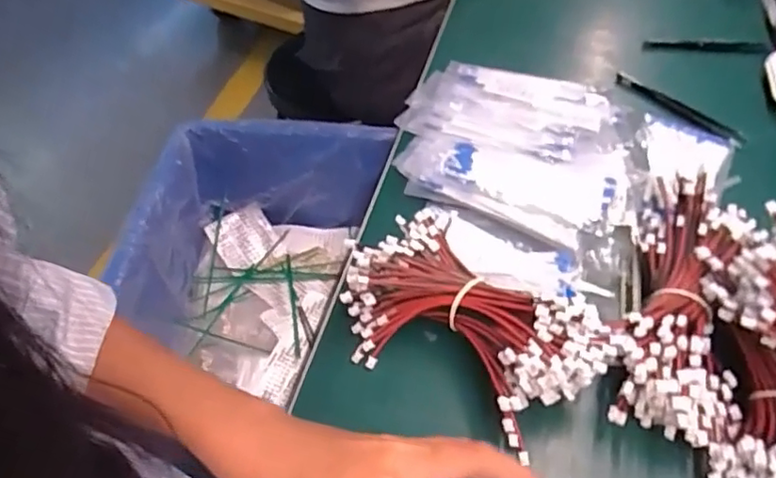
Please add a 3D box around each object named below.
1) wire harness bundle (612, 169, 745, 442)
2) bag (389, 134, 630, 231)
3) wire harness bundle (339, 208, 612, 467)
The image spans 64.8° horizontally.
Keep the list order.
[{"bbox_3d":[0.193,0.041,0.393,0.074,0.048,0.170,17,52,14],"label":"wire harness bundle"},{"bbox_3d":[0.100,-0.059,0.501,0.174,0.014,0.086,17,52,14],"label":"bag"},{"bbox_3d":[0.049,0.050,0.387,0.165,0.040,0.104,36,59,26],"label":"wire harness bundle"}]

